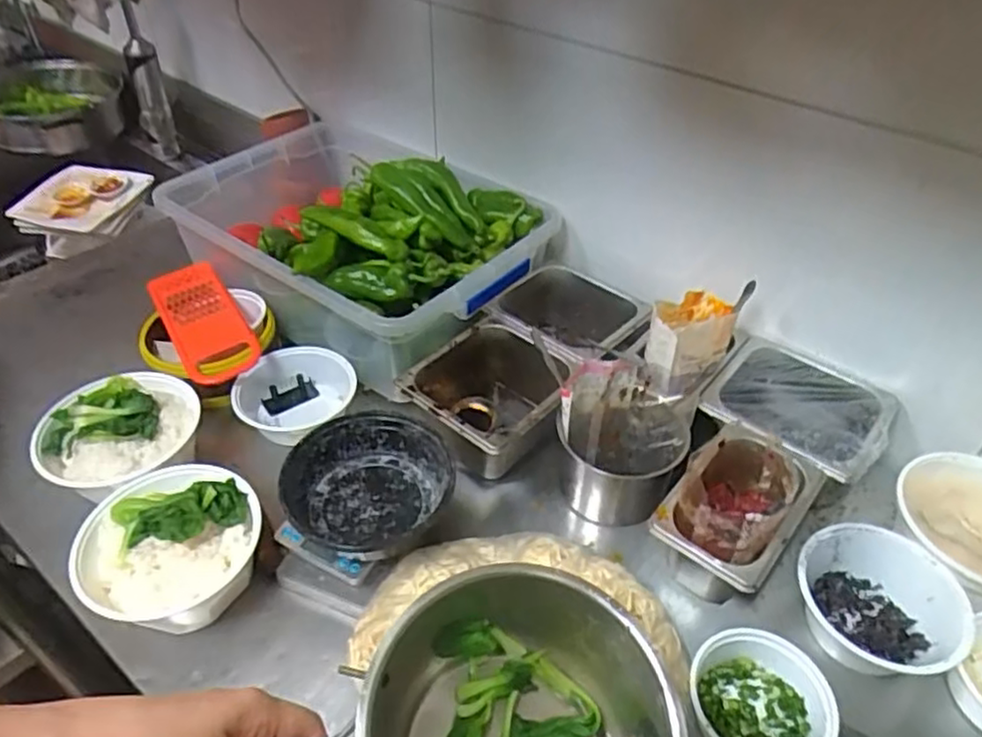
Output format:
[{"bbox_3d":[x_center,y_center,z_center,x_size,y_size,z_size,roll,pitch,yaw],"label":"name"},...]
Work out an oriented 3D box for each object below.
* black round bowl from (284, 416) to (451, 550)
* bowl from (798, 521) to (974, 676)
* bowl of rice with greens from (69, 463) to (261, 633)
[{"bbox_3d":[-0.121,0.118,0.697,0.166,0.052,0.155,9,46,7],"label":"black round bowl"},{"bbox_3d":[0.365,0.227,0.658,0.133,0.077,0.142,-28,53,-26],"label":"bowl"},{"bbox_3d":[-0.310,0.169,0.666,0.151,0.083,0.161,1,46,-1],"label":"bowl of rice with greens"}]

